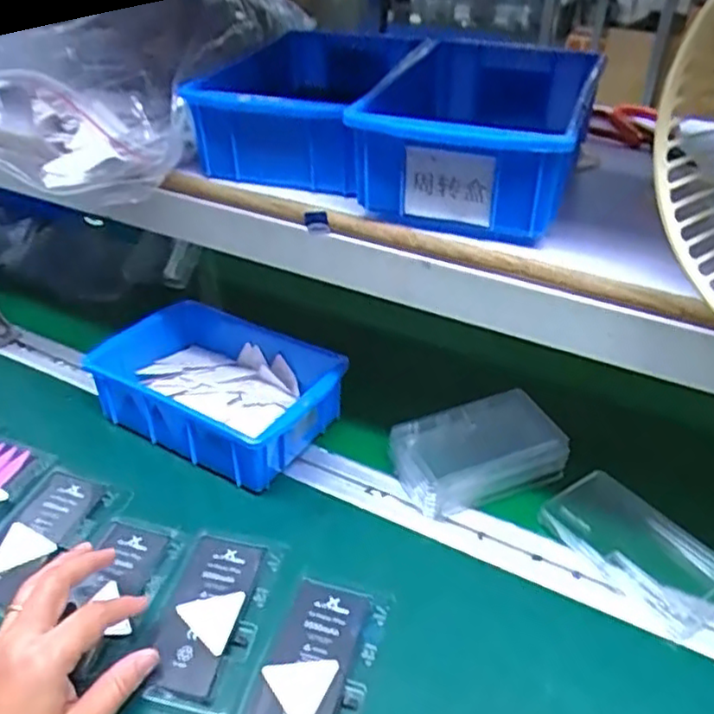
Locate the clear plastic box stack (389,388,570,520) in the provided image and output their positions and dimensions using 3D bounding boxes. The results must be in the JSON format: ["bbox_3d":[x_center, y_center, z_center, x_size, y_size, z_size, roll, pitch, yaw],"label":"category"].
[{"bbox_3d":[0.102,0.075,0.565,0.130,0.043,0.078,-14,39,-18],"label":"clear plastic box stack"}]

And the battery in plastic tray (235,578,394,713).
[{"bbox_3d":[-0.027,0.200,0.434,0.074,0.011,0.125,11,38,14],"label":"battery in plastic tray"}]

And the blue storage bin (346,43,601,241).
[{"bbox_3d":[0.081,-0.150,0.462,0.134,0.071,0.190,13,39,17],"label":"blue storage bin"}]

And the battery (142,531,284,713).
[{"bbox_3d":[-0.097,0.175,0.466,0.069,0.008,0.123,7,37,9],"label":"battery"}]

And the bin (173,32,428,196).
[{"bbox_3d":[-0.027,-0.193,0.515,0.132,0.069,0.231,9,38,12],"label":"bin"}]

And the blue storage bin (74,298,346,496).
[{"bbox_3d":[-0.119,0.026,0.609,0.199,0.062,0.142,23,43,27],"label":"blue storage bin"}]

